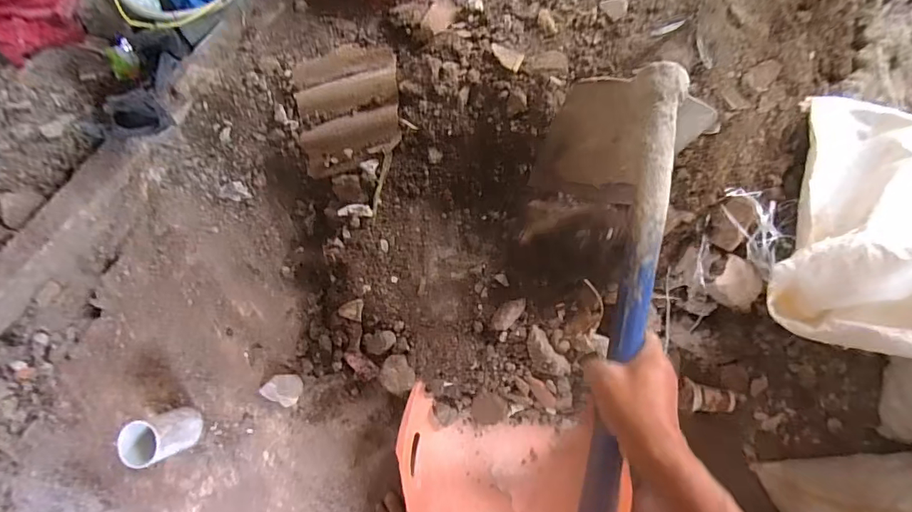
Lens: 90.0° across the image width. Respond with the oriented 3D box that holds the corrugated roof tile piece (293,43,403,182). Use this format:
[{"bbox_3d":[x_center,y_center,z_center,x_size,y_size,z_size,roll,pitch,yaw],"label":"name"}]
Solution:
[{"bbox_3d":[-0.219,-0.300,0.925,0.216,0.046,0.248,-4,85,8],"label":"corrugated roof tile piece"}]

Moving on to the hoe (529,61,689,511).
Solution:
[{"bbox_3d":[0.149,0.120,0.509,0.124,0.251,0.639,5,70,6],"label":"hoe"}]

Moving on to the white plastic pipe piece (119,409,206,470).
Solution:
[{"bbox_3d":[-0.613,0.377,0.964,0.091,0.134,0.089,-20,83,6],"label":"white plastic pipe piece"}]

